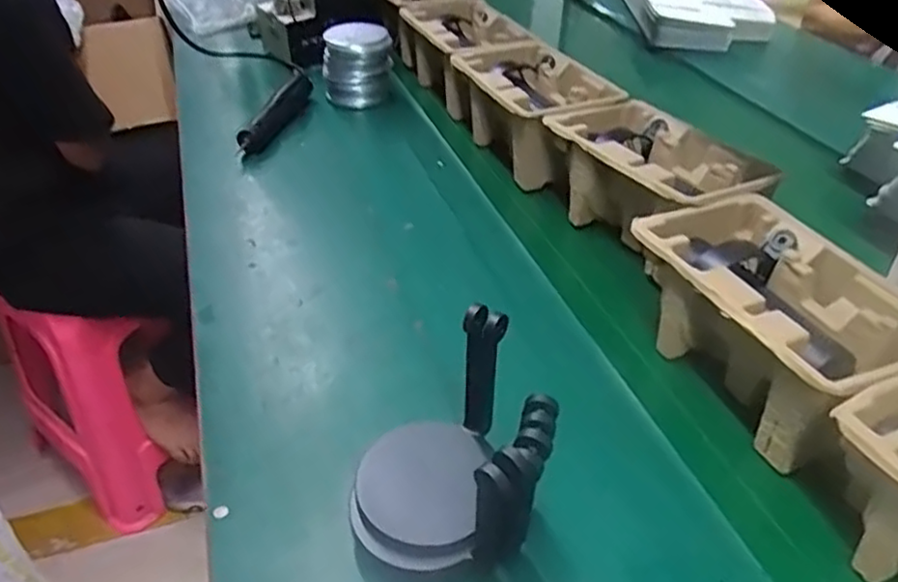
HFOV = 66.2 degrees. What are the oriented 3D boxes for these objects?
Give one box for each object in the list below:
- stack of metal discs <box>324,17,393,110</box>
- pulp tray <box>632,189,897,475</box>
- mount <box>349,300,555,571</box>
[{"bbox_3d":[-0.138,-0.346,1.041,0.105,0.104,0.084,-6,39,-5],"label":"stack of metal discs"},{"bbox_3d":[0.273,0.023,0.581,0.153,0.103,0.226,-13,42,-17],"label":"pulp tray"},{"bbox_3d":[0.001,0.100,0.447,0.123,0.129,0.120,9,40,8],"label":"mount"}]

